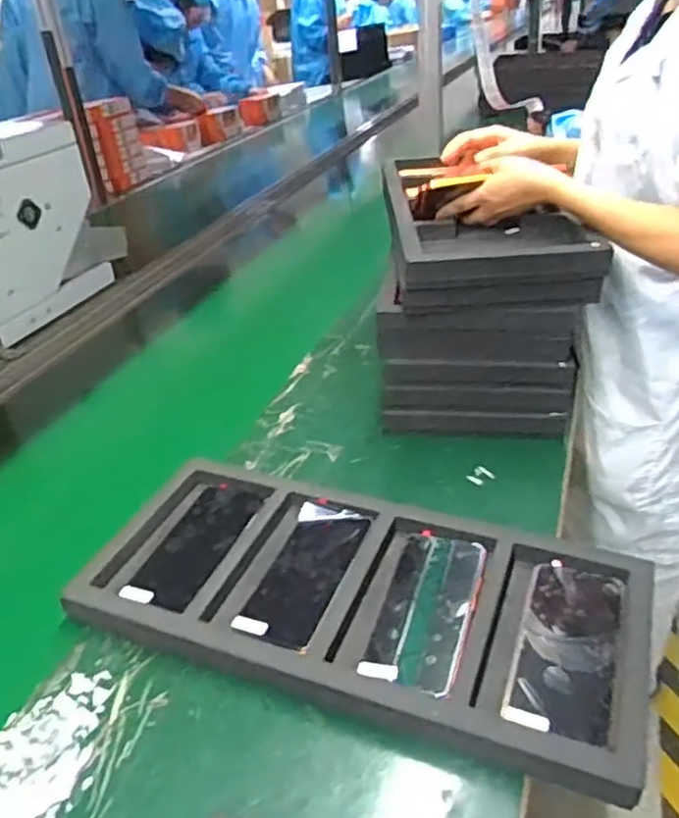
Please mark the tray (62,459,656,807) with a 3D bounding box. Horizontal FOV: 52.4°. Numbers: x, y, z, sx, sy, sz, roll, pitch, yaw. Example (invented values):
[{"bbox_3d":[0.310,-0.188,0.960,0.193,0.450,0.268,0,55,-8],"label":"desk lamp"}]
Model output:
[{"bbox_3d":[0.017,0.159,0.617,0.476,0.036,0.220,9,34,23],"label":"tray"}]

